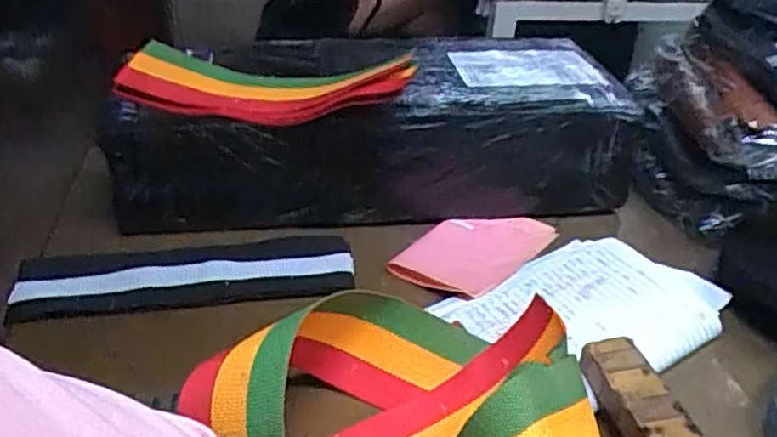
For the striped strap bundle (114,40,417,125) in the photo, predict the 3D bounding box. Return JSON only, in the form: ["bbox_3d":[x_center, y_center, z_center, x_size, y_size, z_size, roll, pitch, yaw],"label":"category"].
[{"bbox_3d":[-0.117,-0.128,0.615,0.285,0.072,0.083,13,34,17],"label":"striped strap bundle"}]

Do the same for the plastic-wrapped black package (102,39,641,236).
[{"bbox_3d":[-0.020,-0.096,0.723,0.503,0.129,0.215,-1,34,-5],"label":"plastic-wrapped black package"}]

